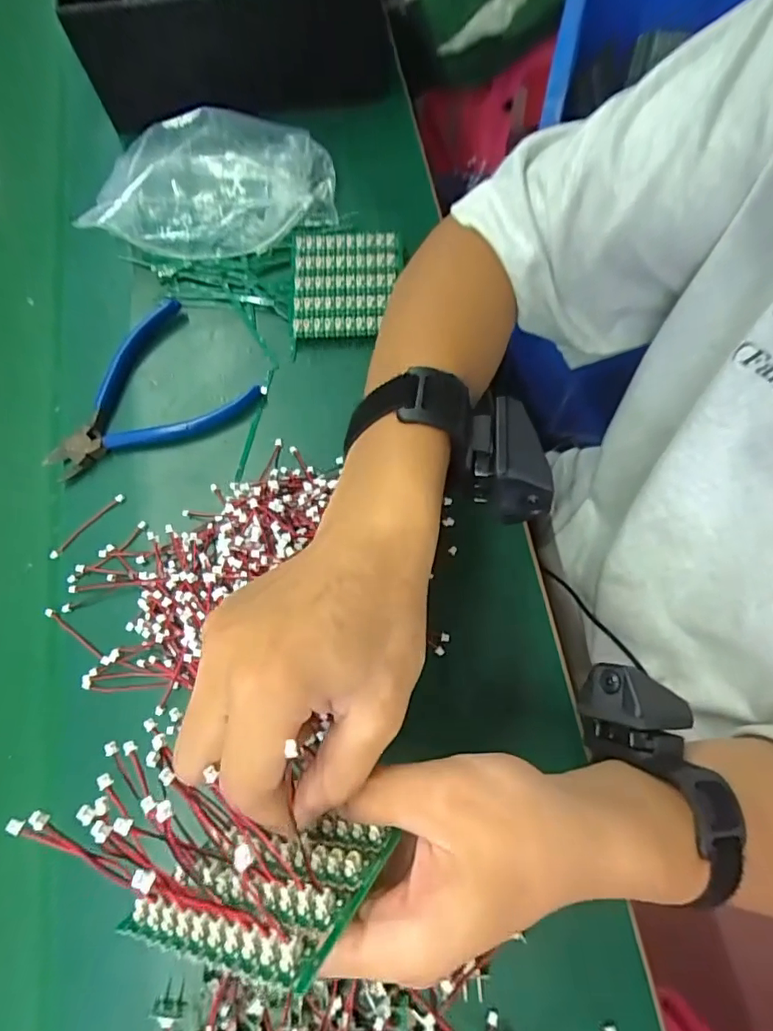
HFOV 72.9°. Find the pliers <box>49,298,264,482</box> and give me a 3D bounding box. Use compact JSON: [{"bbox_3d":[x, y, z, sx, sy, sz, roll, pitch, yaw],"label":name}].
[{"bbox_3d":[-0.167,-0.072,0.355,0.097,0.018,0.136,42,79,14],"label":"pliers"}]

